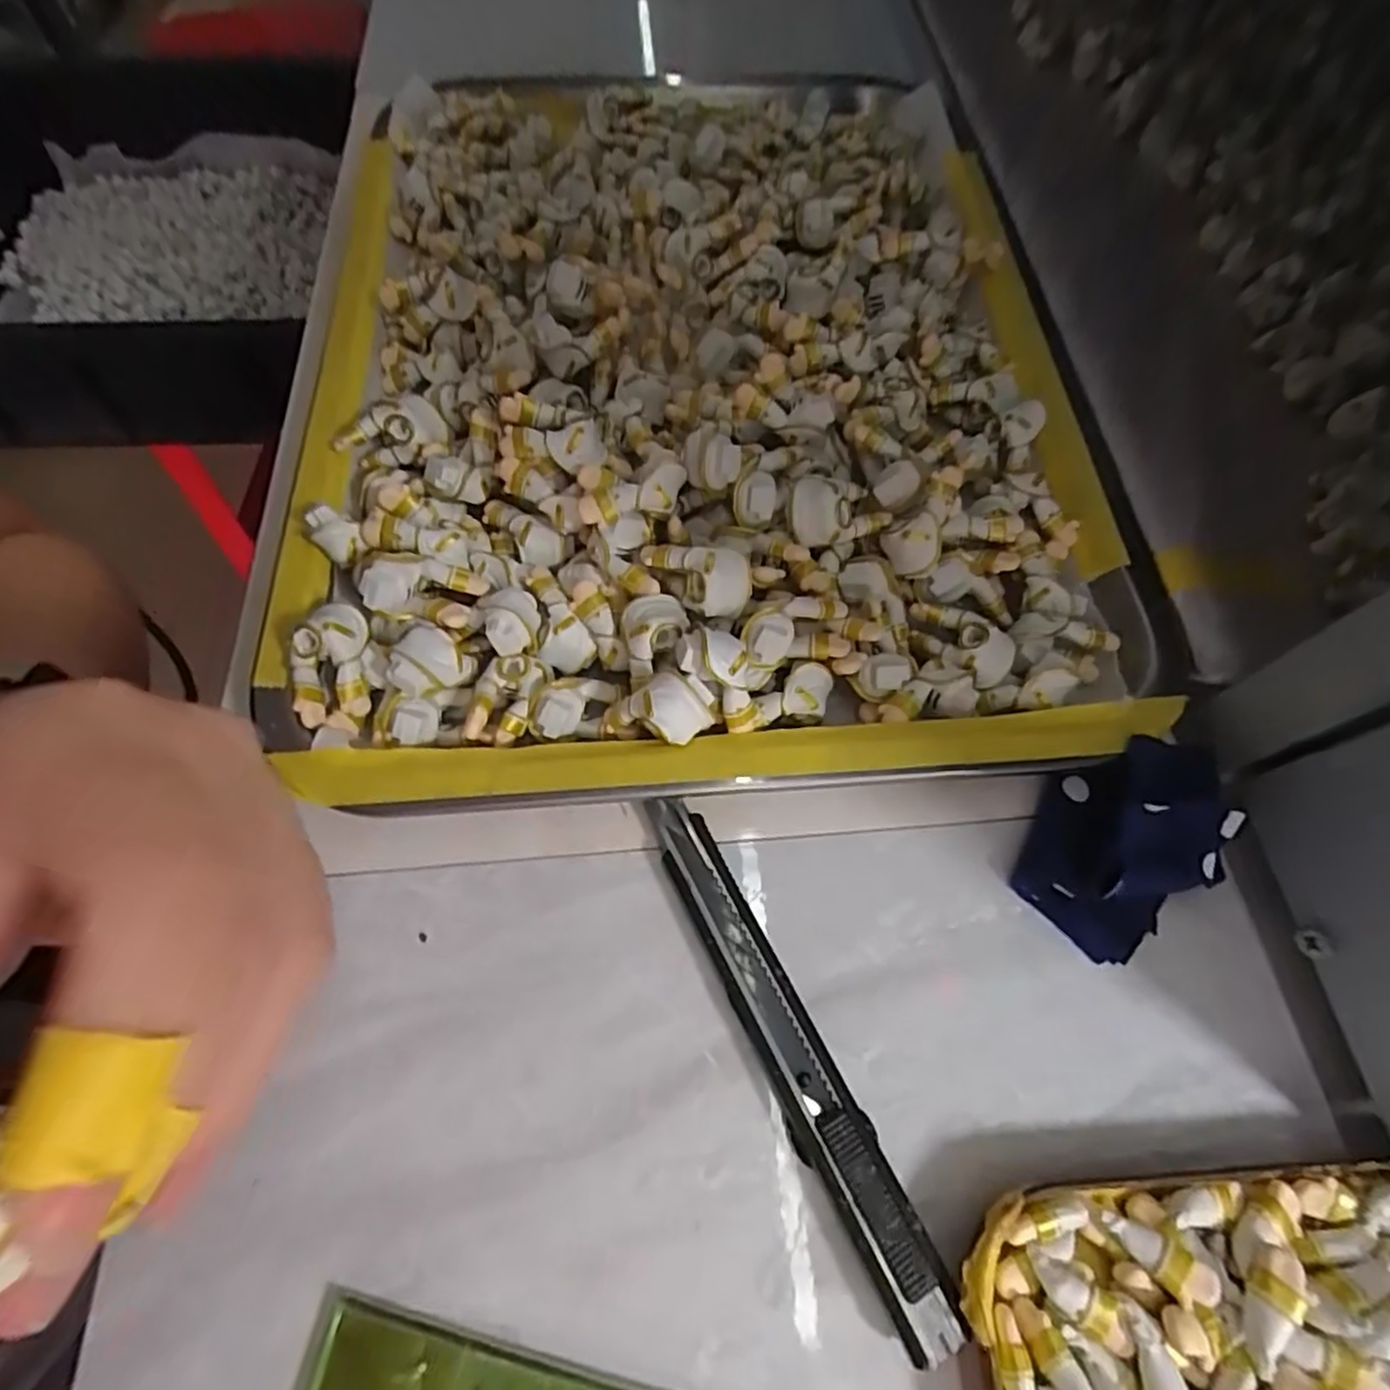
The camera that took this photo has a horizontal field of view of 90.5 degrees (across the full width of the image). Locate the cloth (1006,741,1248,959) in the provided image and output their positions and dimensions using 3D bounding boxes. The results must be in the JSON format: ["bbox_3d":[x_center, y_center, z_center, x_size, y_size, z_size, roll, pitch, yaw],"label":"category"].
[{"bbox_3d":[0.115,0.038,0.183,0.053,0.029,0.039,-41,72,-19],"label":"cloth"}]

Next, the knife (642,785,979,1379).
[{"bbox_3d":[0.022,0.083,0.168,0.015,0.012,0.128,-23,66,-15],"label":"knife"}]

